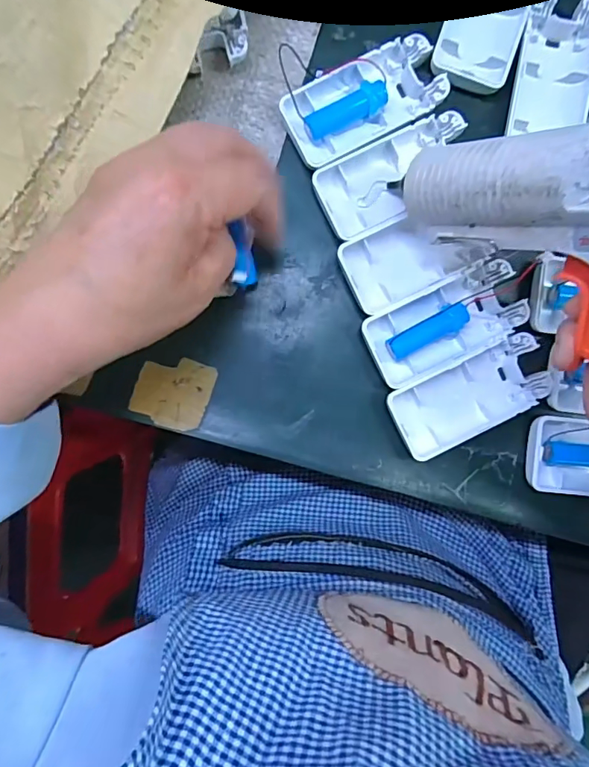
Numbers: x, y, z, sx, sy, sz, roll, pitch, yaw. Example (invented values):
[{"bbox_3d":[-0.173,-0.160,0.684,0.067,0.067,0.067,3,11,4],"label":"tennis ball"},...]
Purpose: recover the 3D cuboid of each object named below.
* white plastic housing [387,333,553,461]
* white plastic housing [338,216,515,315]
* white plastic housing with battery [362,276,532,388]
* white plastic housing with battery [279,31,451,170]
[{"bbox_3d":[0.103,0.007,0.280,0.091,0.012,0.046,-27,91,-2],"label":"white plastic housing"},{"bbox_3d":[0.074,-0.072,0.278,0.090,0.014,0.046,-15,90,-2],"label":"white plastic housing"},{"bbox_3d":[0.088,-0.033,0.279,0.090,0.014,0.043,-24,91,-2],"label":"white plastic housing with battery"},{"bbox_3d":[0.040,-0.162,0.274,0.091,0.013,0.045,-28,91,-2],"label":"white plastic housing with battery"}]

